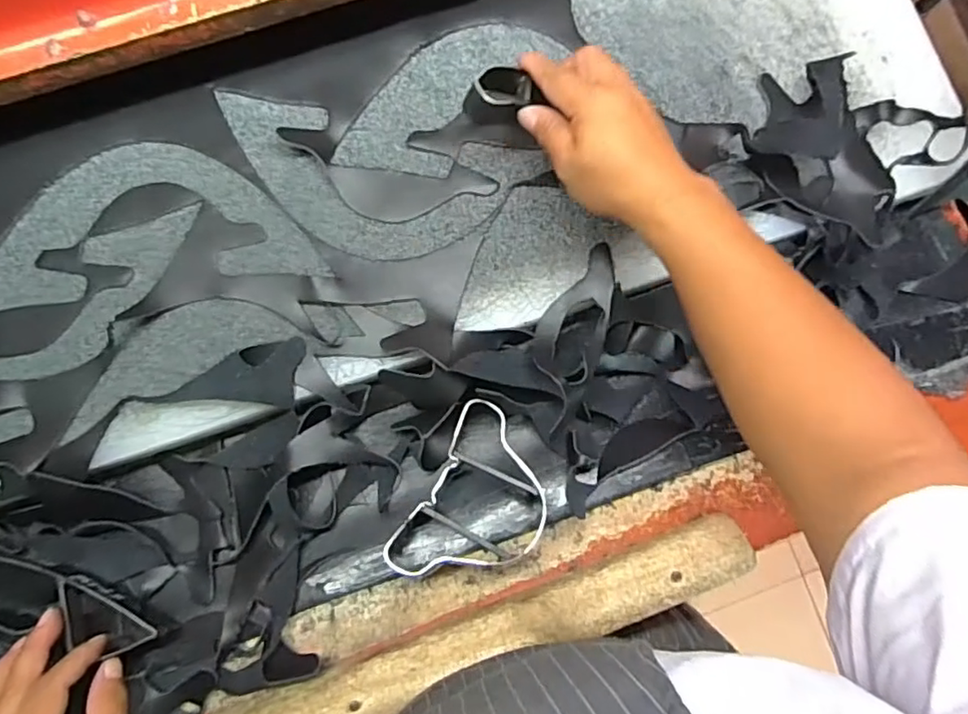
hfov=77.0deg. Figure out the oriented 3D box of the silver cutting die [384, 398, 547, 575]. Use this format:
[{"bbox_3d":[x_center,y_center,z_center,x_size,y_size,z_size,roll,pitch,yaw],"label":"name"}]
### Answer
[{"bbox_3d":[0.000,0.108,0.442,0.096,0.040,0.133,30,82,2],"label":"silver cutting die"}]

